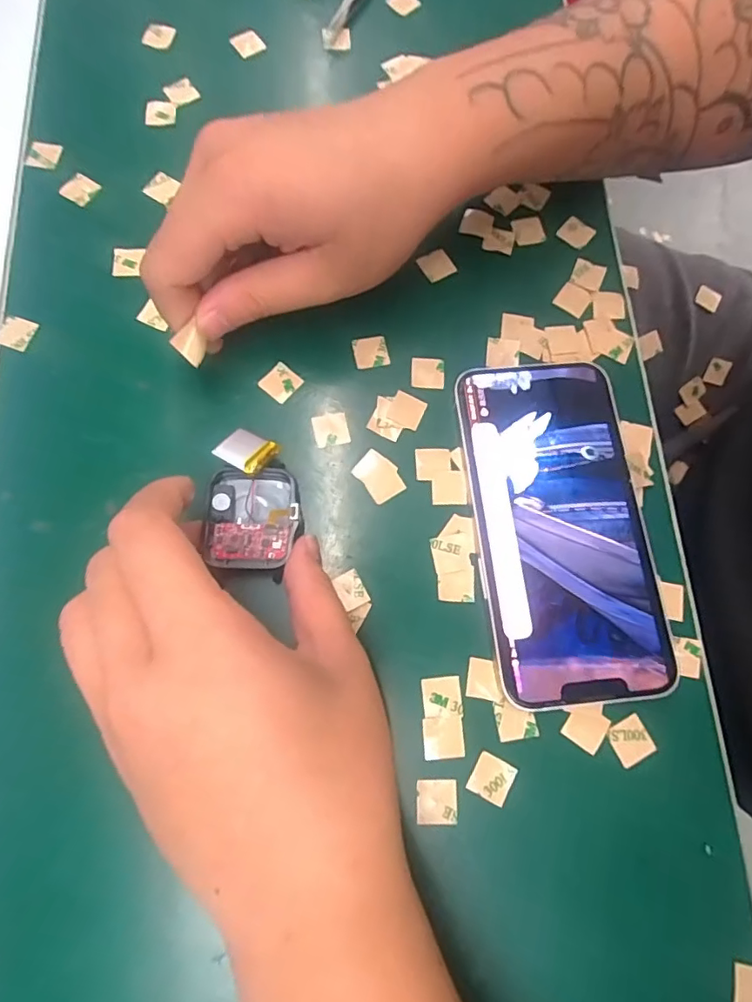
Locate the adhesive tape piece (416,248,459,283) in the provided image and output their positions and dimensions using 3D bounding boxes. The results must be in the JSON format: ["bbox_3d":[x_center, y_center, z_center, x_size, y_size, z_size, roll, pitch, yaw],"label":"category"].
[{"bbox_3d":[0.030,-0.117,0.267,0.014,0.004,0.016,-34,80,-2],"label":"adhesive tape piece"}]

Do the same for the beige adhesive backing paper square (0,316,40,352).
[{"bbox_3d":[-0.165,-0.077,0.248,0.016,0.004,0.015,19,75,4],"label":"beige adhesive backing paper square"}]

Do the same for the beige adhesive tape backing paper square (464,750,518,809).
[{"bbox_3d":[0.044,0.106,0.206,0.015,0.004,0.015,28,77,8],"label":"beige adhesive tape backing paper square"}]

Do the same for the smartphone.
[{"bbox_3d":[0.076,0.009,0.229,0.069,0.009,0.142,-5,75,-3],"label":"smartphone"}]

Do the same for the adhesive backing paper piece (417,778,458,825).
[{"bbox_3d":[0.023,0.114,0.204,0.015,0.004,0.015,2,75,1],"label":"adhesive backing paper piece"}]

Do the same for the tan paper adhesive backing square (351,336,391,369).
[{"bbox_3d":[-0.002,-0.070,0.253,0.016,0.004,0.015,-11,80,-3],"label":"tan paper adhesive backing square"}]

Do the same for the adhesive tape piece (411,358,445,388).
[{"bbox_3d":[0.024,-0.059,0.251,0.016,0.004,0.015,4,75,2],"label":"adhesive tape piece"}]

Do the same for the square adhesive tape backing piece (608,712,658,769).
[{"bbox_3d":[0.100,0.094,0.213,0.016,0.004,0.016,-25,76,-11],"label":"square adhesive tape backing piece"}]

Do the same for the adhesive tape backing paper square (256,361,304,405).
[{"bbox_3d":[-0.043,-0.055,0.244,0.015,0.004,0.015,41,77,9],"label":"adhesive tape backing paper square"}]

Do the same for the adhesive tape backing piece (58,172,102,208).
[{"bbox_3d":[-0.149,-0.157,0.271,0.016,0.004,0.015,32,81,4],"label":"adhesive tape backing piece"}]

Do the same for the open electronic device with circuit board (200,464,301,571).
[{"bbox_3d":[-0.050,0.007,0.223,0.037,0.010,0.043,-2,75,-3],"label":"open electronic device with circuit board"}]

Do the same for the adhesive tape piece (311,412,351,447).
[{"bbox_3d":[-0.020,-0.032,0.240,0.015,0.004,0.015,-12,74,-4],"label":"adhesive tape piece"}]

